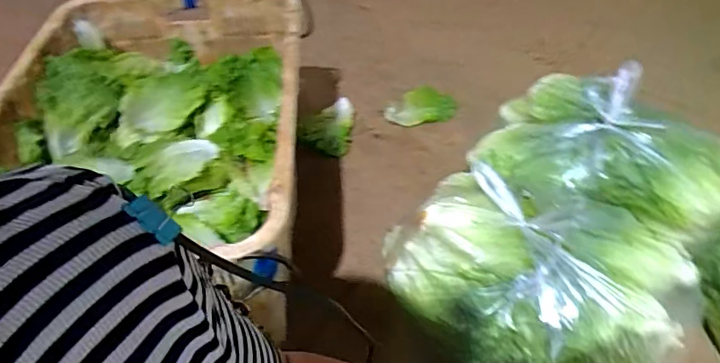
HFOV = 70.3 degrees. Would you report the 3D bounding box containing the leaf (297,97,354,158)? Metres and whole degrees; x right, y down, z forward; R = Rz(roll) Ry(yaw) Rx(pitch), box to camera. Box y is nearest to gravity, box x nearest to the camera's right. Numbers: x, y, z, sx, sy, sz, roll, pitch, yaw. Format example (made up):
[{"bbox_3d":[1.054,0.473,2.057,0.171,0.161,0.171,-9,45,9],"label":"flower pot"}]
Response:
[{"bbox_3d":[-0.080,-0.138,1.256,0.121,0.040,0.180,3,47,3],"label":"leaf"}]

